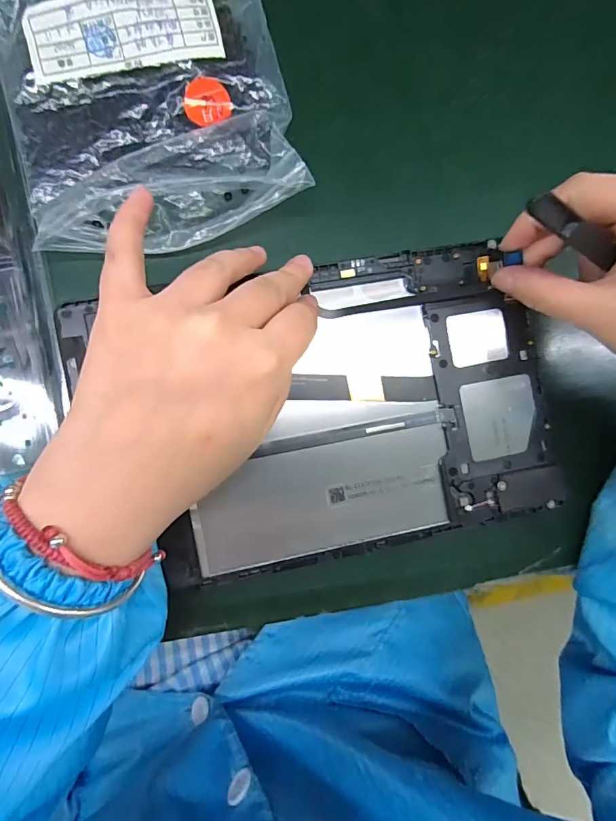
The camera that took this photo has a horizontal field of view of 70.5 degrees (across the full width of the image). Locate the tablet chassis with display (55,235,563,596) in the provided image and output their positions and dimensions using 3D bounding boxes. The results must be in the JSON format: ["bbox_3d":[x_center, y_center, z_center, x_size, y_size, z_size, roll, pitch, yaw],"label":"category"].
[{"bbox_3d":[0.011,0.000,0.223,0.230,0.008,0.145,-12,90,-6],"label":"tablet chassis with display"}]

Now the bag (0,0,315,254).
[{"bbox_3d":[-0.086,-0.172,0.221,0.140,0.032,0.168,-14,89,-7],"label":"bag"}]

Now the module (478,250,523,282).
[{"bbox_3d":[0.097,-0.075,0.220,0.021,0.006,0.012,-14,91,28],"label":"module"}]

